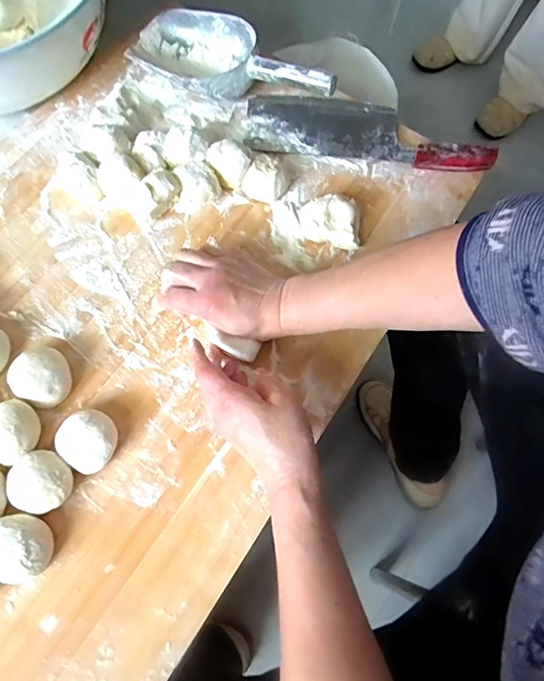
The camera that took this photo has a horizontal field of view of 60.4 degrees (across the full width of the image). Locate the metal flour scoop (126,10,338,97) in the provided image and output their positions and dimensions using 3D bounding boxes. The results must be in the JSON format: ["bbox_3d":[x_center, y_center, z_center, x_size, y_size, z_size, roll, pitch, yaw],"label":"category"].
[{"bbox_3d":[-0.054,-0.335,0.569,0.272,0.051,0.107,32,71,24],"label":"metal flour scoop"}]

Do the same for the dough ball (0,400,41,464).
[{"bbox_3d":[-0.237,0.083,0.420,0.049,0.032,0.051,1,71,-4],"label":"dough ball"}]

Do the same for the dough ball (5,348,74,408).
[{"bbox_3d":[-0.217,0.034,0.443,0.050,0.033,0.052,1,71,-4],"label":"dough ball"}]

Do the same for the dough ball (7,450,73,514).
[{"bbox_3d":[-0.203,0.126,0.412,0.052,0.028,0.050,1,71,-4],"label":"dough ball"}]

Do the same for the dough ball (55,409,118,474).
[{"bbox_3d":[-0.167,0.092,0.427,0.052,0.027,0.050,1,71,-4],"label":"dough ball"}]

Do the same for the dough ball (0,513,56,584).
[{"bbox_3d":[-0.217,0.175,0.393,0.056,0.030,0.053,1,71,-4],"label":"dough ball"}]

